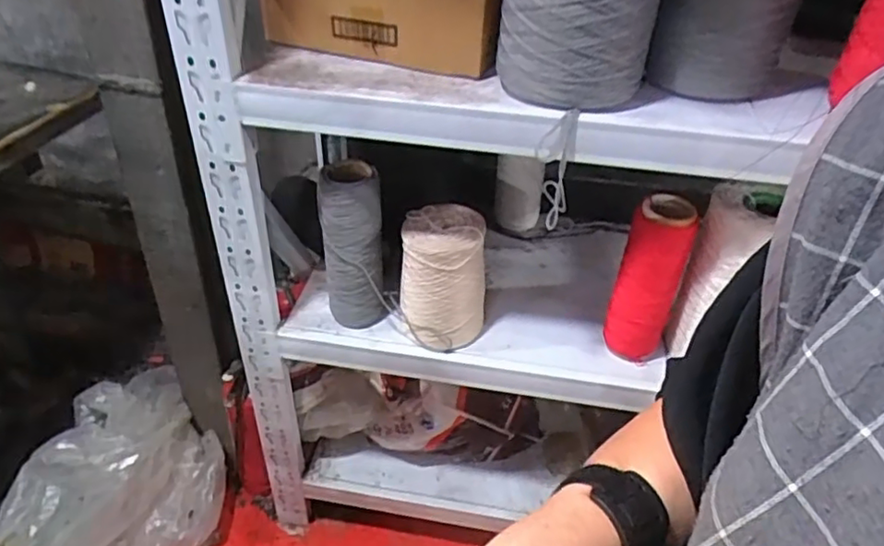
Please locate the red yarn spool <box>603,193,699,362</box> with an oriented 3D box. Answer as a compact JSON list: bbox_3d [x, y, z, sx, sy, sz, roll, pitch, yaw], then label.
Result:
[{"bbox_3d":[0.332,0.020,1.027,0.093,0.294,0.099,1,39,-1],"label":"red yarn spool"}]

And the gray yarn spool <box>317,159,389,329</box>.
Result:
[{"bbox_3d":[-0.150,-0.037,1.072,0.098,0.298,0.080,-8,40,-13],"label":"gray yarn spool"}]

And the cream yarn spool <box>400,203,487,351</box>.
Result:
[{"bbox_3d":[0.001,0.014,1.083,0.136,0.220,0.144,1,39,-1],"label":"cream yarn spool"}]

